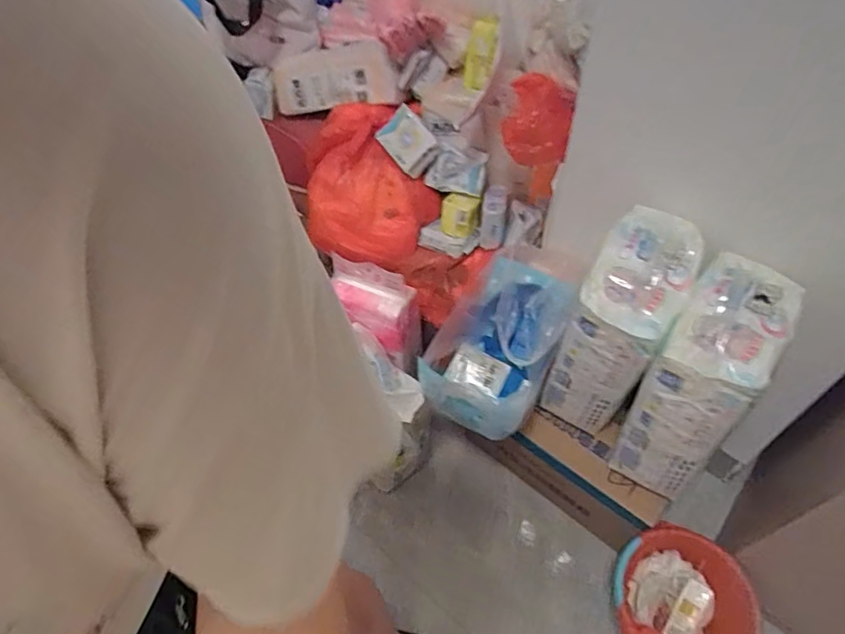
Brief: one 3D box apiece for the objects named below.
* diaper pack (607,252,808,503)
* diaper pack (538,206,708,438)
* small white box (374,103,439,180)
[{"bbox_3d":[0.431,0.104,0.852,0.140,0.376,0.243,30,63,22],"label":"diaper pack"},{"bbox_3d":[0.332,0.026,0.921,0.142,0.370,0.225,30,62,22],"label":"diaper pack"},{"bbox_3d":[-0.030,-0.351,1.075,0.085,0.033,0.122,-42,89,11],"label":"small white box"}]

